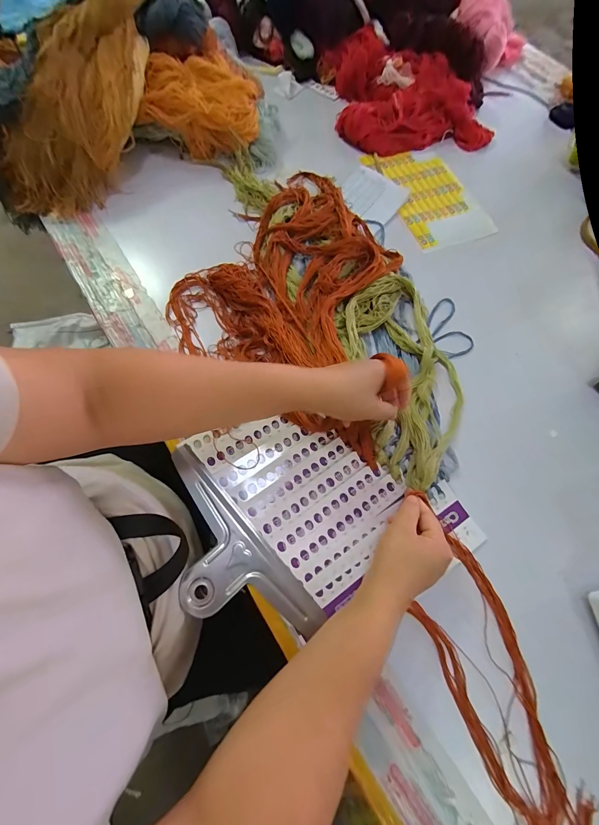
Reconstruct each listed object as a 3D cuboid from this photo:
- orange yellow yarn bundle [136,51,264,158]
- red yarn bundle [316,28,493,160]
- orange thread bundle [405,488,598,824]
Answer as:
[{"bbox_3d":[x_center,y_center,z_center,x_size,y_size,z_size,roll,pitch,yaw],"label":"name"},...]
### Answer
[{"bbox_3d":[-0.175,-0.547,0.579,0.200,0.108,0.125,-1,70,-3],"label":"orange yellow yarn bundle"},{"bbox_3d":[0.214,-0.660,0.663,0.296,0.067,0.284,-11,70,-6],"label":"red yarn bundle"},{"bbox_3d":[0.200,0.276,0.333,0.106,0.035,0.387,-11,69,-6],"label":"orange thread bundle"}]

